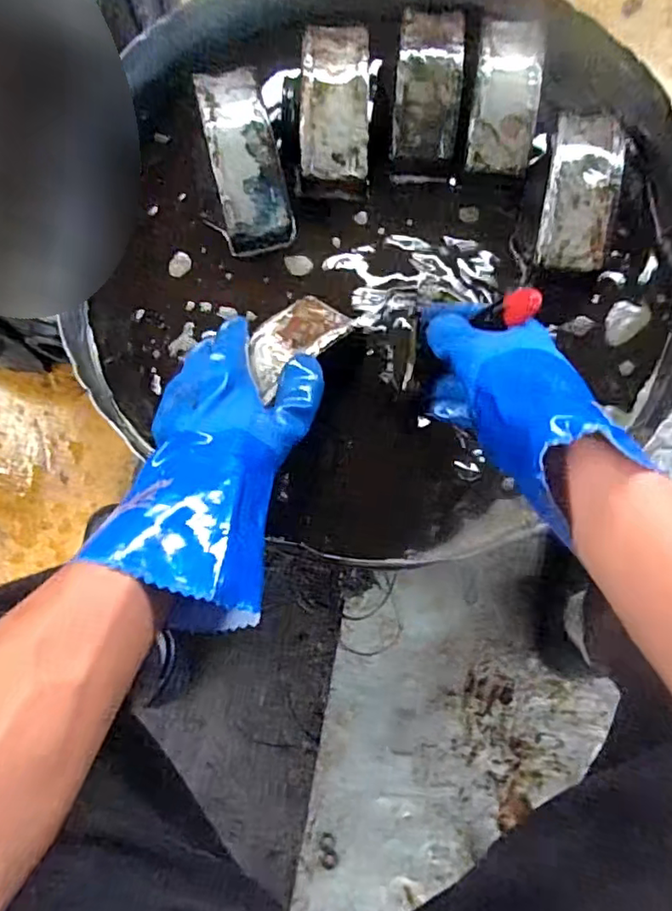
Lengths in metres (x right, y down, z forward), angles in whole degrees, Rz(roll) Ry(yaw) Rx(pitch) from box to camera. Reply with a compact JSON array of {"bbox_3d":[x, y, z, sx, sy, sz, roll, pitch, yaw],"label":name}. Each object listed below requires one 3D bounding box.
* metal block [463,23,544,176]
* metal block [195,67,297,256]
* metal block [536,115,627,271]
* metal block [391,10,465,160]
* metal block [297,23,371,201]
[{"bbox_3d":[0.159,-0.342,0.548,0.058,0.033,0.158,9,79,2],"label":"metal block"},{"bbox_3d":[-0.086,-0.274,0.541,0.072,0.049,0.167,-12,92,-2],"label":"metal block"},{"bbox_3d":[0.216,-0.236,0.518,0.058,0.030,0.145,12,79,3],"label":"metal block"},{"bbox_3d":[0.088,-0.357,0.558,0.059,0.037,0.154,5,79,1],"label":"metal block"},{"bbox_3d":[0.000,-0.324,0.549,0.065,0.048,0.152,2,91,1],"label":"metal block"}]

